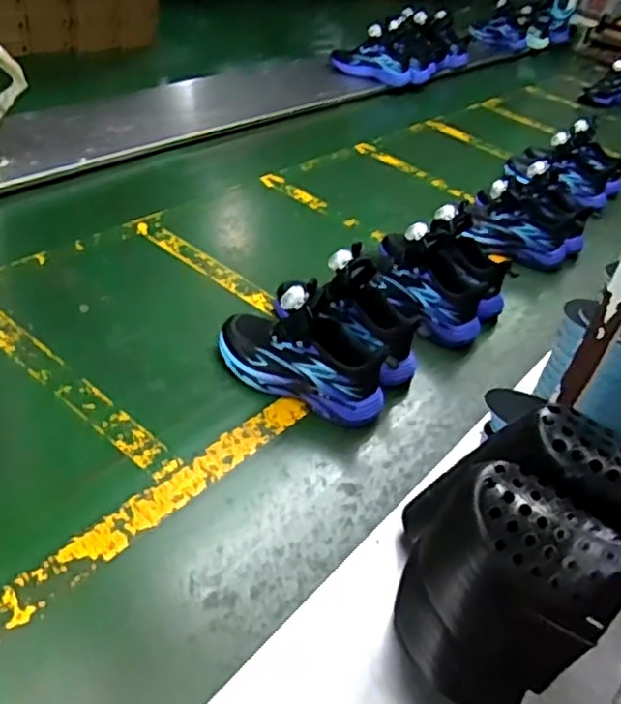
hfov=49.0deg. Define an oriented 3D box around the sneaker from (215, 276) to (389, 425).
[{"bbox_3d":[-0.003,-0.012,0.791,0.209,0.121,0.092,20,39,11],"label":"sneaker"}]

